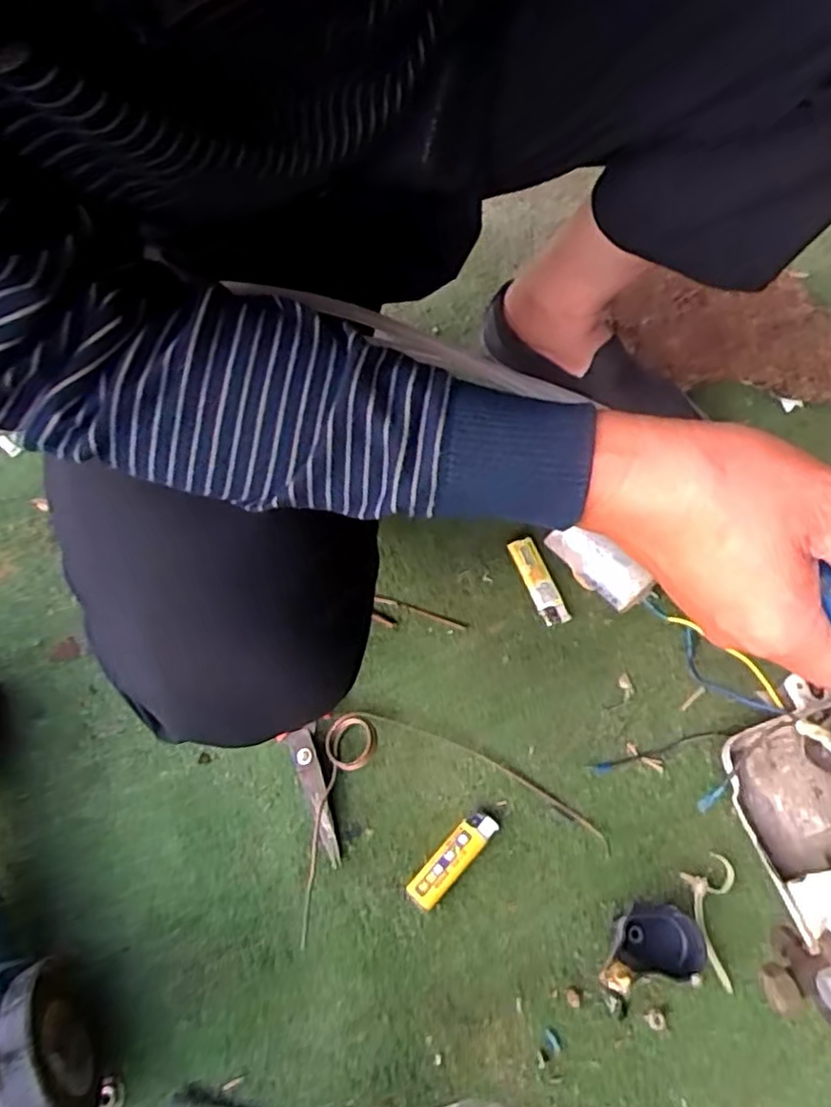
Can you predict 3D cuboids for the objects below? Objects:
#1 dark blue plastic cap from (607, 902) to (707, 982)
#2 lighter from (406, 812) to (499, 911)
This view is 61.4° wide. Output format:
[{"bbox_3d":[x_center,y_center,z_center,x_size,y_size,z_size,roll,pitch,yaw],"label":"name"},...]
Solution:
[{"bbox_3d":[0.170,0.273,0.495,0.065,0.027,0.044,7,67,6],"label":"dark blue plastic cap"},{"bbox_3d":[0.027,0.229,0.526,0.022,0.014,0.082,42,74,18],"label":"lighter"}]

